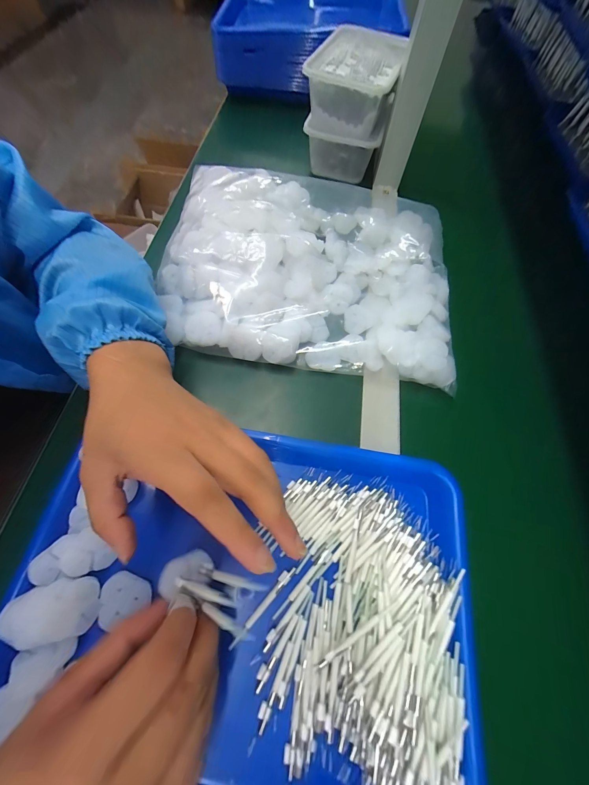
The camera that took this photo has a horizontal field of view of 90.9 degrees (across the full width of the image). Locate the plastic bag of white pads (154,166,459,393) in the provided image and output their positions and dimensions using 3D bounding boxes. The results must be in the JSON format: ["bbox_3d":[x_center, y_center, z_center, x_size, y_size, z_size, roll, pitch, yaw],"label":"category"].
[{"bbox_3d":[0.022,-0.164,0.350,0.340,0.060,0.280,10,65,1],"label":"plastic bag of white pads"}]

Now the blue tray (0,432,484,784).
[{"bbox_3d":[-0.035,0.154,0.218,0.326,0.033,0.247,9,67,2],"label":"blue tray"}]

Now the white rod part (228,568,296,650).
[{"bbox_3d":[-0.024,0.167,0.224,0.008,0.004,0.069,38,69,13],"label":"white rod part"}]

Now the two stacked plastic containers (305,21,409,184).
[{"bbox_3d":[0.088,-0.435,0.442,0.112,0.127,0.162,16,65,4],"label":"two stacked plastic containers"}]

